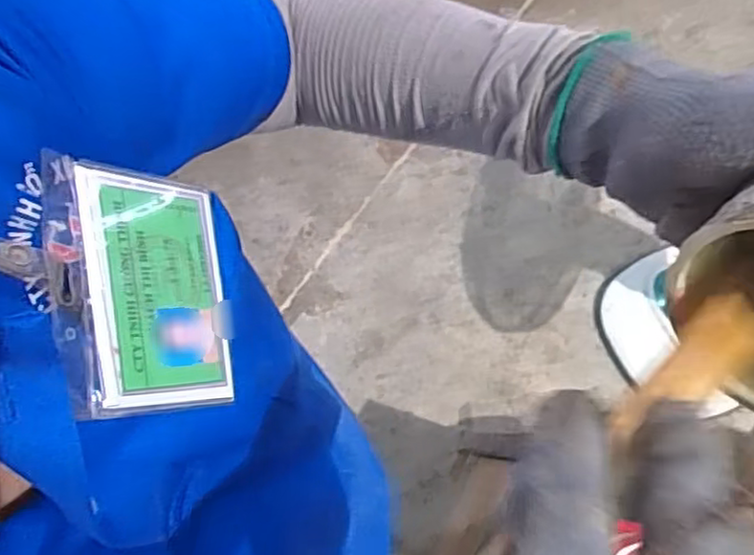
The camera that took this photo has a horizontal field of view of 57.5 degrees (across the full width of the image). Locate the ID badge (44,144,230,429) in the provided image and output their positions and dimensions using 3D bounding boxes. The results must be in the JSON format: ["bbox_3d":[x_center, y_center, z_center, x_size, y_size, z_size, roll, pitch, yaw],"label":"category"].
[{"bbox_3d":[-0.093,0.005,0.277,0.004,0.079,0.096,-18,77,33],"label":"ID badge"}]

